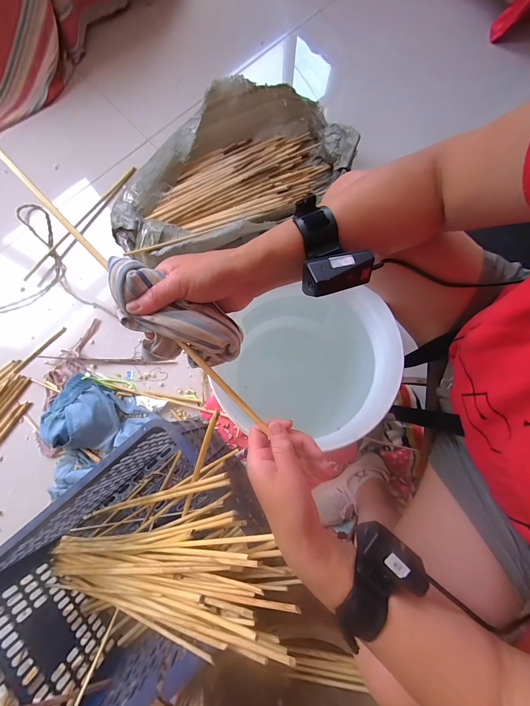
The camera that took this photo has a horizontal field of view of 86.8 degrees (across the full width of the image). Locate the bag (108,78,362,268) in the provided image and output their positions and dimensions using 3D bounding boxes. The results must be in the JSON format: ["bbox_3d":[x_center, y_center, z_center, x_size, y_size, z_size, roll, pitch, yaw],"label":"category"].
[{"bbox_3d":[-0.103,-0.510,0.831,0.719,0.135,0.450,-39,83,-7],"label":"bag"}]

